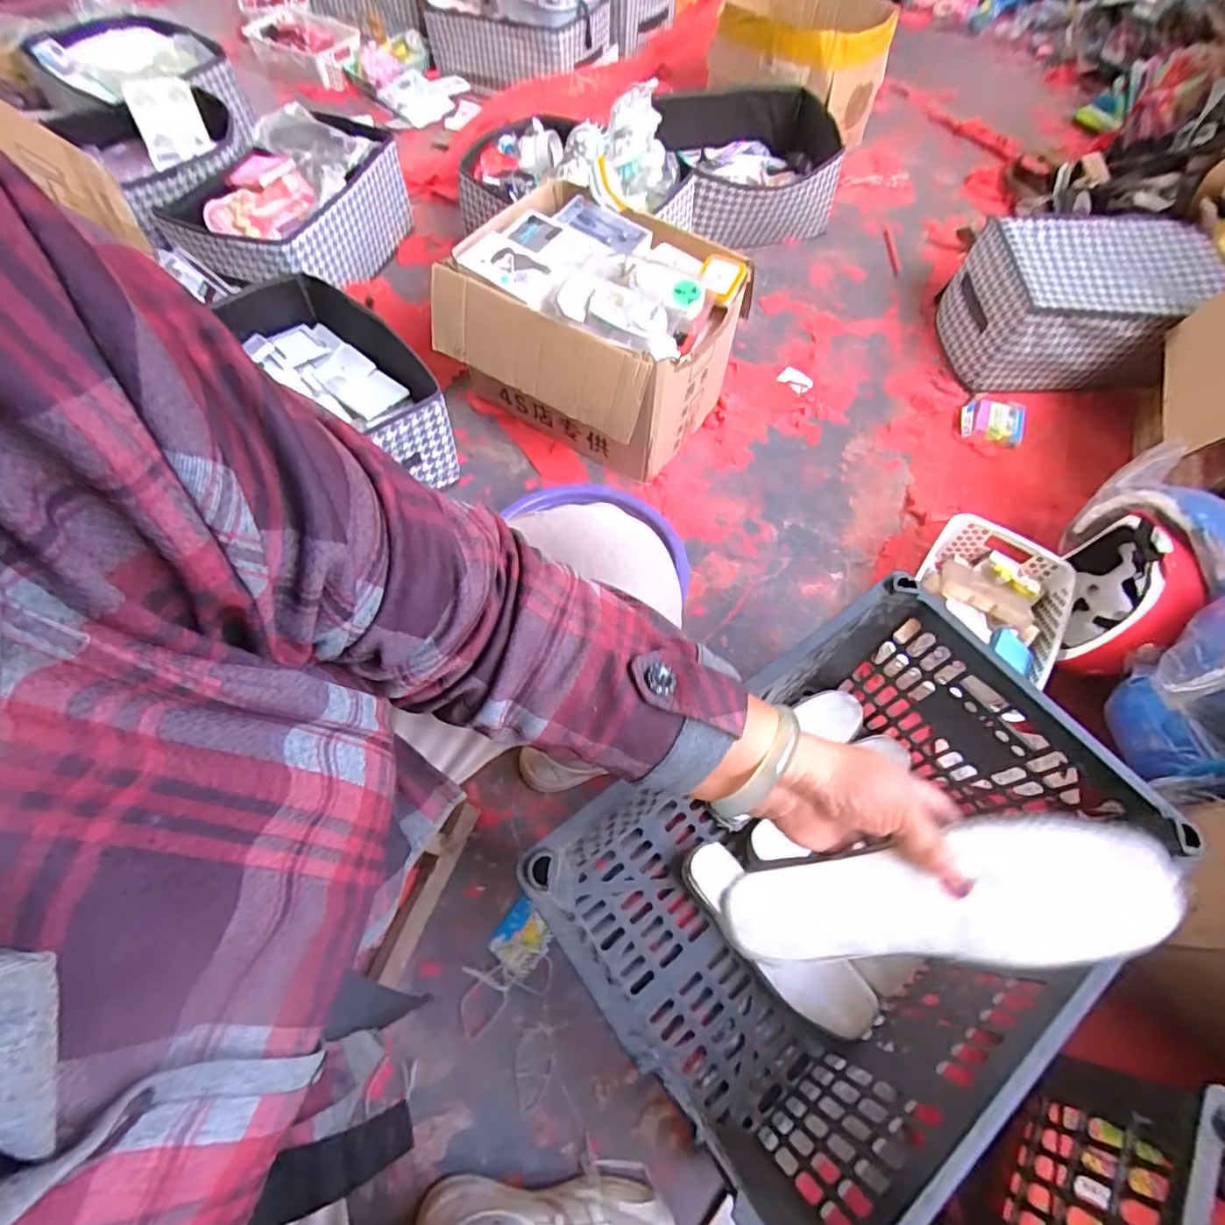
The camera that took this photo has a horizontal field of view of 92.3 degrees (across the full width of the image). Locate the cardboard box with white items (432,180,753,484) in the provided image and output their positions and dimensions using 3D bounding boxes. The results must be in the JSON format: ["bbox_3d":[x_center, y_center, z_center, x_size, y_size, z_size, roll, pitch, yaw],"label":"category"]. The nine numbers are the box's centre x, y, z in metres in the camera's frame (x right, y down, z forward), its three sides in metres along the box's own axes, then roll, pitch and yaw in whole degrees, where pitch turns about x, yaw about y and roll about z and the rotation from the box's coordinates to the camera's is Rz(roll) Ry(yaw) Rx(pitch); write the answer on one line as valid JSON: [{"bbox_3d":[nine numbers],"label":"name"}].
[{"bbox_3d":[-0.035,-0.444,0.976,0.396,0.295,0.322,30,65,14],"label":"cardboard box with white items"}]

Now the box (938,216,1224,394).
[{"bbox_3d":[0.895,-0.582,1.134,0.437,0.193,0.275,-8,62,-6],"label":"box"}]

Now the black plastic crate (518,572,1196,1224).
[{"bbox_3d":[0.223,0.259,0.610,0.453,0.278,0.332,-34,68,-18],"label":"black plastic crate"}]

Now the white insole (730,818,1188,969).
[{"bbox_3d":[0.184,0.167,0.343,0.232,0.015,0.070,-15,60,17],"label":"white insole"}]

